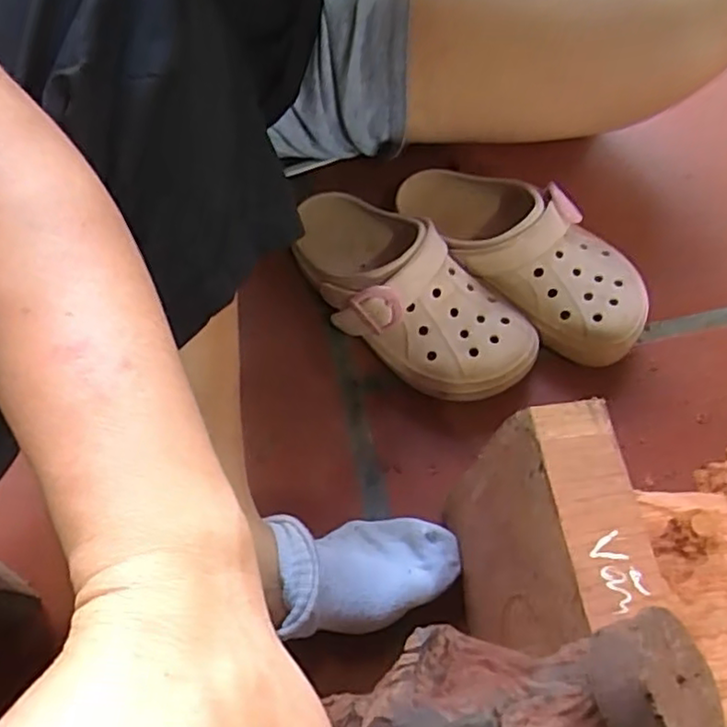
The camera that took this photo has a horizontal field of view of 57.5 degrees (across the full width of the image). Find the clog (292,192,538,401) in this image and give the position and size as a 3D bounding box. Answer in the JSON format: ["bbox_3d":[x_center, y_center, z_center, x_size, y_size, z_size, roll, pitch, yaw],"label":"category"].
[{"bbox_3d":[0.028,-0.063,0.559,0.241,0.089,0.104,42,74,17],"label":"clog"}]

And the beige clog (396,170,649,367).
[{"bbox_3d":[0.133,-0.100,0.572,0.243,0.085,0.099,35,72,15],"label":"beige clog"}]

